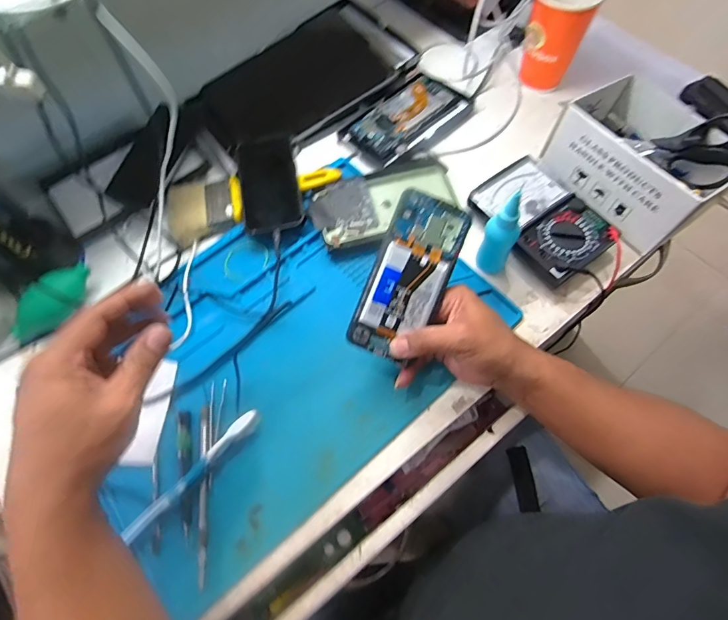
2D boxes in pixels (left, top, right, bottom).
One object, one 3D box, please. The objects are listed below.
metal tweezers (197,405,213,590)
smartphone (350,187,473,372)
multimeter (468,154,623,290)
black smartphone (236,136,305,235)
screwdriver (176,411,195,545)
[{"bbox_3d":[-0.154,0.175,0.408,0.014,0.010,0.160,-8,66,0],"label":"metal tweezers"},{"bbox_3d":[0.043,-0.030,0.405,0.073,0.007,0.157,22,91,-4],"label":"smartphone"},{"bbox_3d":[0.208,-0.108,0.497,0.101,0.039,0.154,-32,68,-11],"label":"multimeter"},{"bbox_3d":[-0.120,-0.160,0.526,0.073,0.011,0.137,-11,70,-6],"label":"black smartphone"},{"bbox_3d":[-0.173,0.160,0.412,0.016,0.013,0.121,-14,66,-3],"label":"screwdriver"}]

